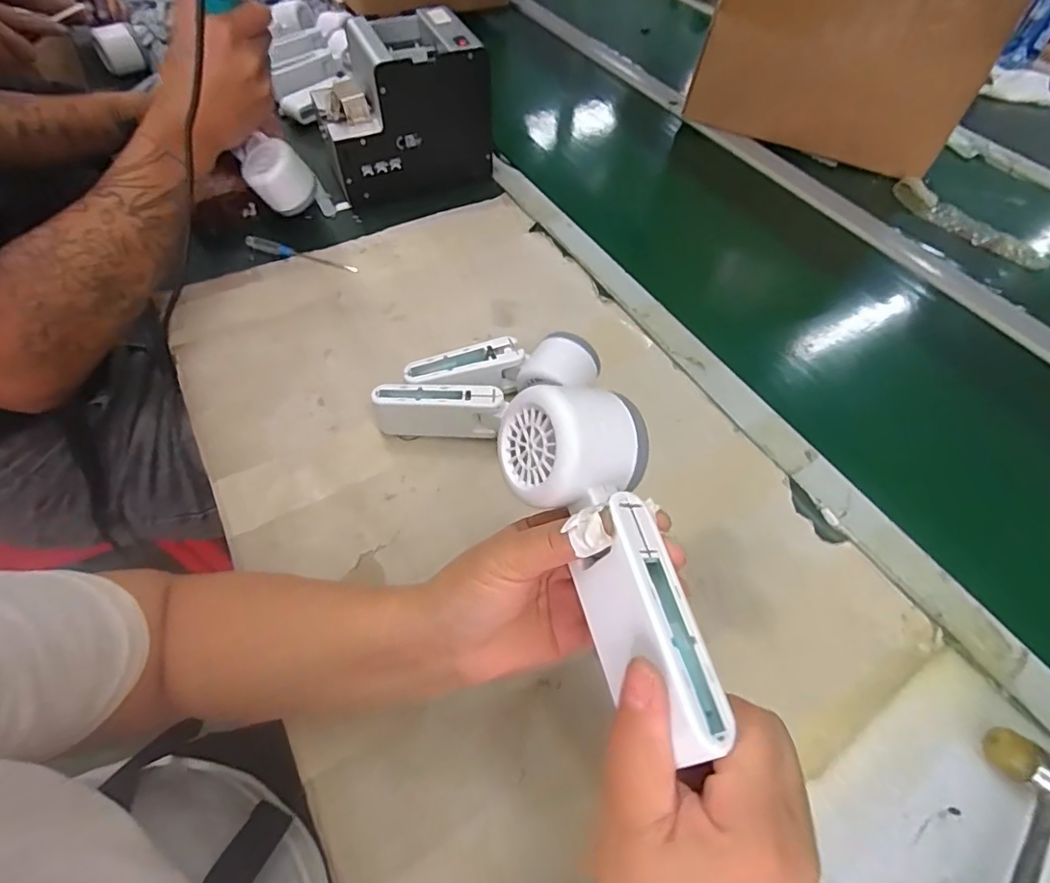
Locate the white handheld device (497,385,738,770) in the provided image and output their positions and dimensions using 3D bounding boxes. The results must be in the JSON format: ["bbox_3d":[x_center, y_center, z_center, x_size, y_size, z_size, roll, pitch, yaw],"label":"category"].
[{"bbox_3d":[0.042,0.047,0.240,0.060,0.043,0.157,-16,64,-15],"label":"white handheld device"}]

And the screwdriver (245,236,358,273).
[{"bbox_3d":[-0.242,-0.202,0.596,0.131,0.009,0.016,17,55,8],"label":"screwdriver"}]

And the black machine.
[{"bbox_3d":[-0.142,-0.386,0.641,0.185,0.145,0.130,-13,56,-13],"label":"black machine"}]

